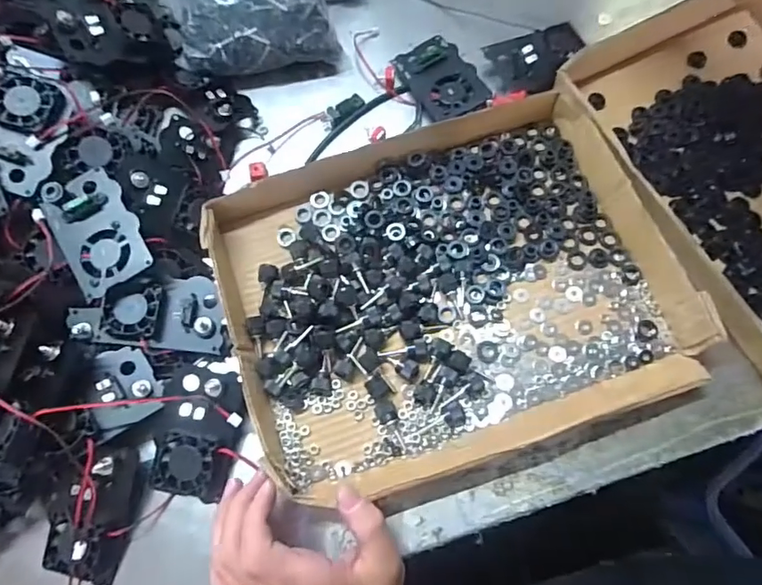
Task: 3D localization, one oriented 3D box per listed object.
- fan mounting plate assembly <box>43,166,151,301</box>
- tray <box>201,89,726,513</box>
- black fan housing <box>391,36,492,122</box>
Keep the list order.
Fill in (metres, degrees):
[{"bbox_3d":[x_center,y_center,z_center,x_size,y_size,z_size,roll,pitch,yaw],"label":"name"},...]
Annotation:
[{"bbox_3d":[-0.211,-0.046,0.371,0.056,0.019,0.091,-32,73,-6],"label":"fan mounting plate assembly"},{"bbox_3d":[0.049,-0.004,0.375,0.317,0.035,0.259,-19,76,-4],"label":"tray"},{"bbox_3d":[0.055,-0.195,0.454,0.056,0.018,0.090,-25,72,-4],"label":"black fan housing"}]

